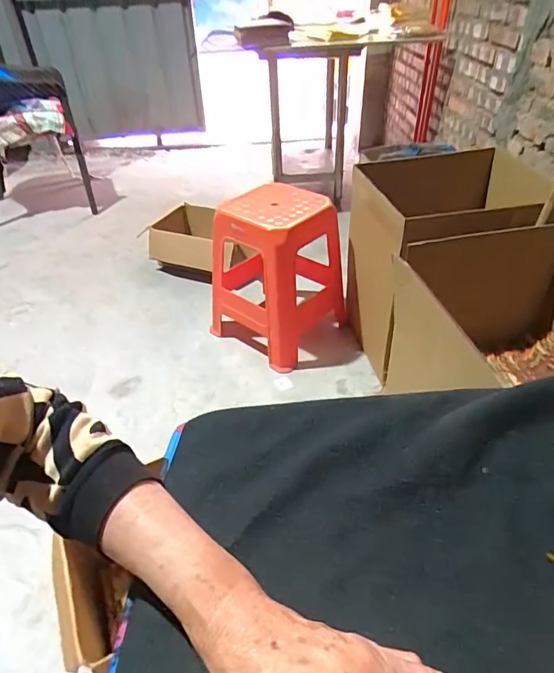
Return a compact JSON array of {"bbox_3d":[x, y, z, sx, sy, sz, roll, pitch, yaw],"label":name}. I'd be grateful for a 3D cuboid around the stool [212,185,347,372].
[{"bbox_3d":[-0.003,-0.224,1.522,0.349,0.478,0.374,31,50,34],"label":"stool"}]

